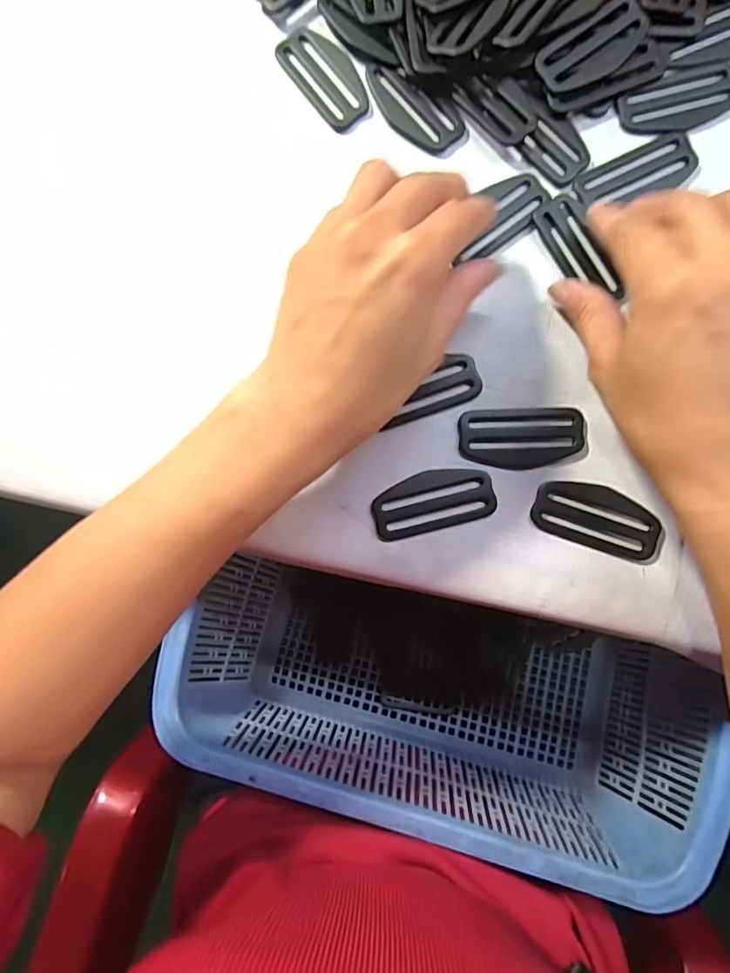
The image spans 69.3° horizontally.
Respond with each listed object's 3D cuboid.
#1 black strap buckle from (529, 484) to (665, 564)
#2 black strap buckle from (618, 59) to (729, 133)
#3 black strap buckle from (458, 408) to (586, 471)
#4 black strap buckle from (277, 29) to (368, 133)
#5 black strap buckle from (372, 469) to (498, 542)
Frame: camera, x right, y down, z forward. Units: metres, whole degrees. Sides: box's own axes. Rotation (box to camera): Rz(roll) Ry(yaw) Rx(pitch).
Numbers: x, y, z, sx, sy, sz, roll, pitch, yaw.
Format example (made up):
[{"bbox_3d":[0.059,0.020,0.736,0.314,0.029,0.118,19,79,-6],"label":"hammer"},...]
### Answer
[{"bbox_3d":[0.111,0.015,0.253,0.059,0.004,0.029,19,88,4],"label":"black strap buckle"},{"bbox_3d":[0.158,-0.193,0.262,0.059,0.004,0.027,-18,86,2],"label":"black strap buckle"},{"bbox_3d":[0.077,-0.024,0.258,0.059,0.004,0.029,-1,86,3],"label":"black strap buckle"},{"bbox_3d":[-0.019,-0.215,0.278,0.029,0.005,0.059,-35,85,0],"label":"black strap buckle"},{"bbox_3d":[0.033,0.007,0.260,0.059,0.004,0.028,-16,86,2],"label":"black strap buckle"}]

